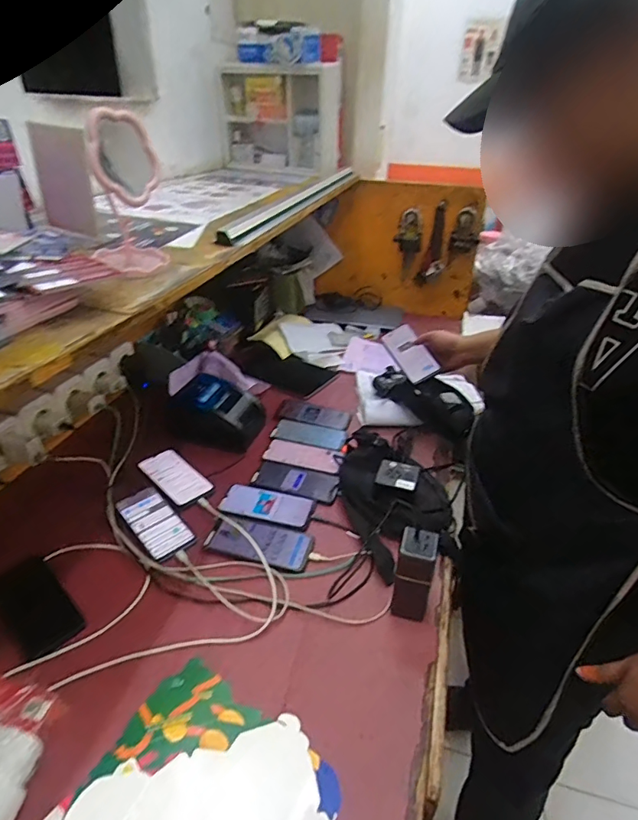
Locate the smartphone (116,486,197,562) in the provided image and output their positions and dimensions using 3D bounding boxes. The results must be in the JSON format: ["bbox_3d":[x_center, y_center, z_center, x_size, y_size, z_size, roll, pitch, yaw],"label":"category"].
[{"bbox_3d":[-0.281,0.190,0.813,0.073,0.010,0.171,-23,40,-35],"label":"smartphone"}]

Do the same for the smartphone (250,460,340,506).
[{"bbox_3d":[-0.041,0.137,0.909,0.164,0.011,0.070,13,37,21],"label":"smartphone"}]

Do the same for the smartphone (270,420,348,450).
[{"bbox_3d":[-0.020,0.055,1.056,0.159,0.011,0.070,9,33,10],"label":"smartphone"}]

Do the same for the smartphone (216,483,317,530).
[{"bbox_3d":[-0.093,0.170,0.853,0.165,0.004,0.072,12,33,14],"label":"smartphone"}]

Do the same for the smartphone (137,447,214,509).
[{"bbox_3d":[-0.273,0.125,0.910,0.081,0.005,0.171,-25,41,-37],"label":"smartphone"}]

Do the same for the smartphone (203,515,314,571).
[{"bbox_3d":[-0.097,0.213,0.777,0.165,0.009,0.074,8,33,10],"label":"smartphone"}]

